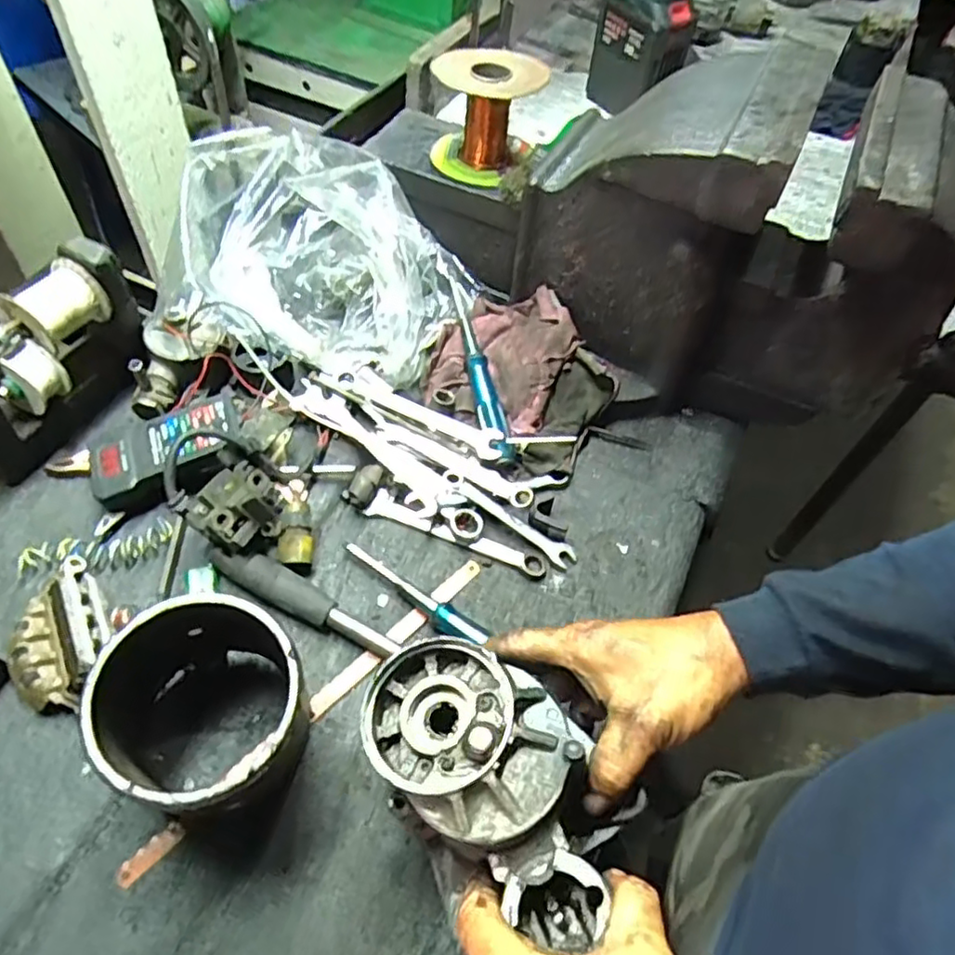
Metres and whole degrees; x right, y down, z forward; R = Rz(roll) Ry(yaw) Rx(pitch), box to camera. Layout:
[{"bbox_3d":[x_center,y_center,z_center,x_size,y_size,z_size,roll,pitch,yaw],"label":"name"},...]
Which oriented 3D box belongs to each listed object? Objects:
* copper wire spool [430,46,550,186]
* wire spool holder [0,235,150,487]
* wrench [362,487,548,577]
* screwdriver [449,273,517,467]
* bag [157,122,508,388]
[{"bbox_3d":[0.007,-0.319,0.586,0.096,0.083,0.090,3,54,-4],"label":"copper wire spool"},{"bbox_3d":[-0.347,-0.093,0.528,0.060,0.146,0.160,23,55,11],"label":"wire spool holder"},{"bbox_3d":[-0.018,0.045,0.552,0.158,0.013,0.025,22,55,11],"label":"wrench"},{"bbox_3d":[0.000,-0.101,0.598,0.022,0.017,0.186,-10,69,-13],"label":"screwdriver"},{"bbox_3d":[-0.155,-0.188,0.615,0.268,0.134,0.201,31,57,16],"label":"bag"}]

